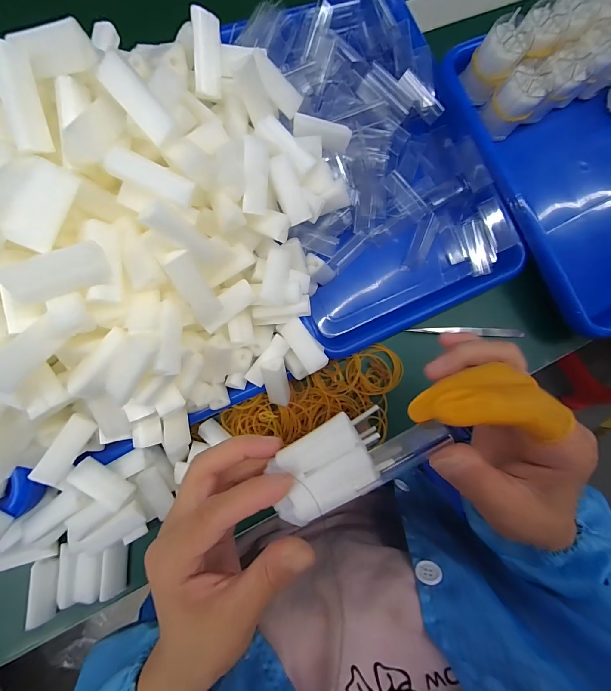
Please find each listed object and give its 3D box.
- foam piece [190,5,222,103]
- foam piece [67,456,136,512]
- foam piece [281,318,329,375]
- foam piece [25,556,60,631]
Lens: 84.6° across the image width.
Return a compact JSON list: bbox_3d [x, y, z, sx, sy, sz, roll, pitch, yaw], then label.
[{"bbox_3d":[-0.066,-0.195,0.227,0.016,0.015,0.048,2,110,-7],"label":"foam piece"},{"bbox_3d":[-0.155,0.105,0.255,0.045,0.010,0.021,32,67,2],"label":"foam piece"},{"bbox_3d":[0.000,0.000,0.276,0.021,0.013,0.046,-38,78,18],"label":"foam piece"},{"bbox_3d":[-0.212,0.200,0.272,0.017,0.012,0.047,-2,84,-7],"label":"foam piece"}]

